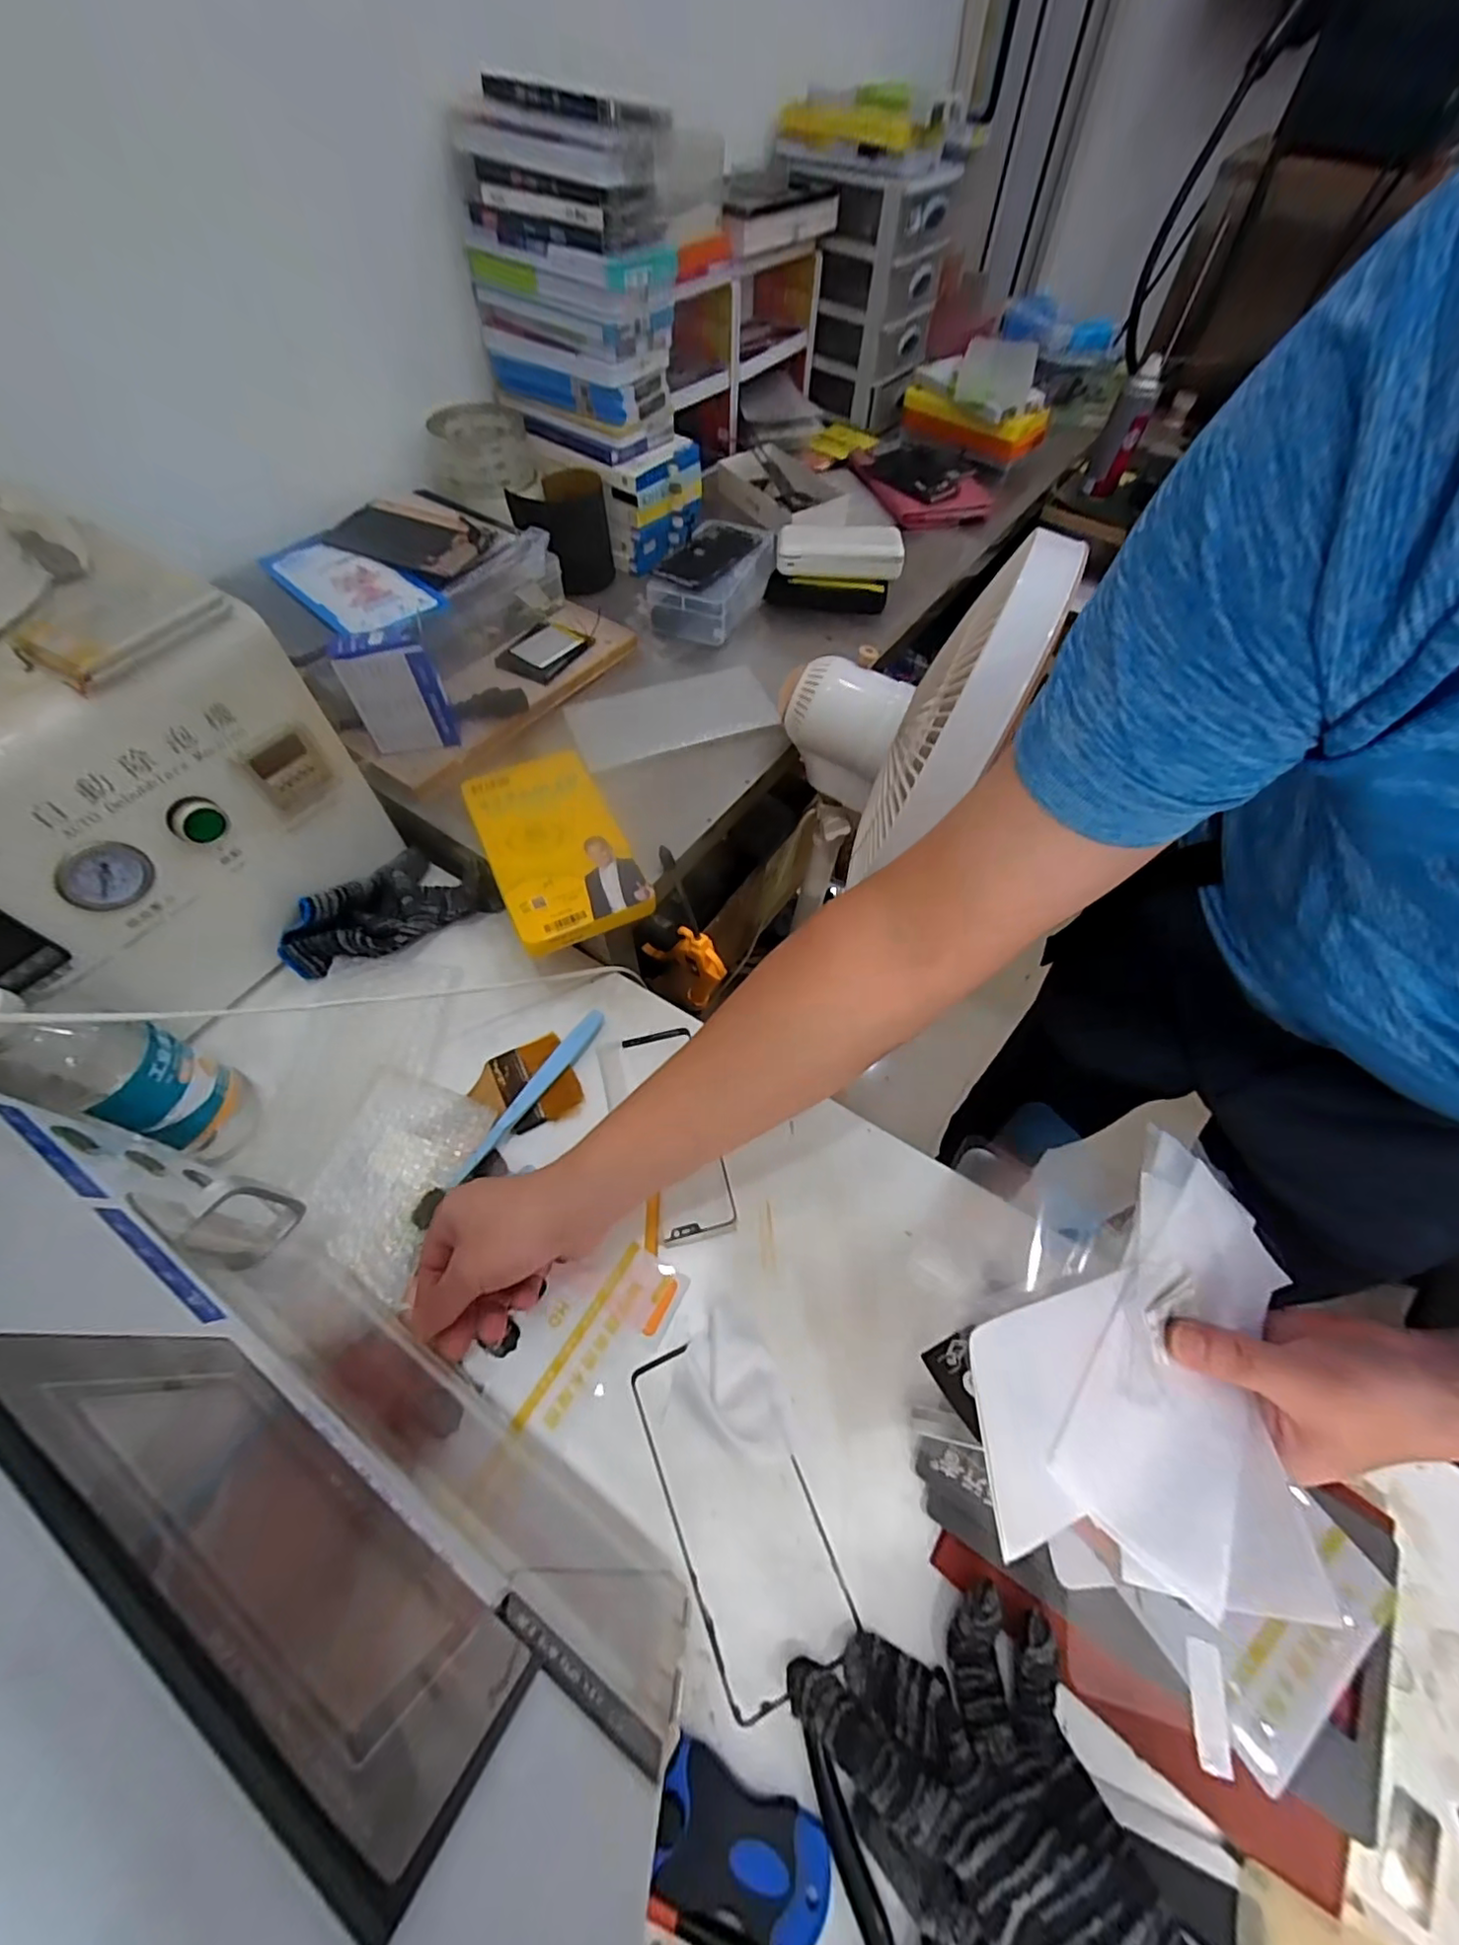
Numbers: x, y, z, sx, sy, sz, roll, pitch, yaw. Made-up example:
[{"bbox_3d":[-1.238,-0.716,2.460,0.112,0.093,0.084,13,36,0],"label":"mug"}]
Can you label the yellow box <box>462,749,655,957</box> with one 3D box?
[{"bbox_3d":[-0.143,-0.108,0.500,0.105,0.016,0.188,-23,62,-14],"label":"yellow box"}]

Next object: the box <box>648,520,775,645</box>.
[{"bbox_3d":[-0.014,-0.444,0.693,0.091,0.053,0.165,22,61,12],"label":"box"}]

